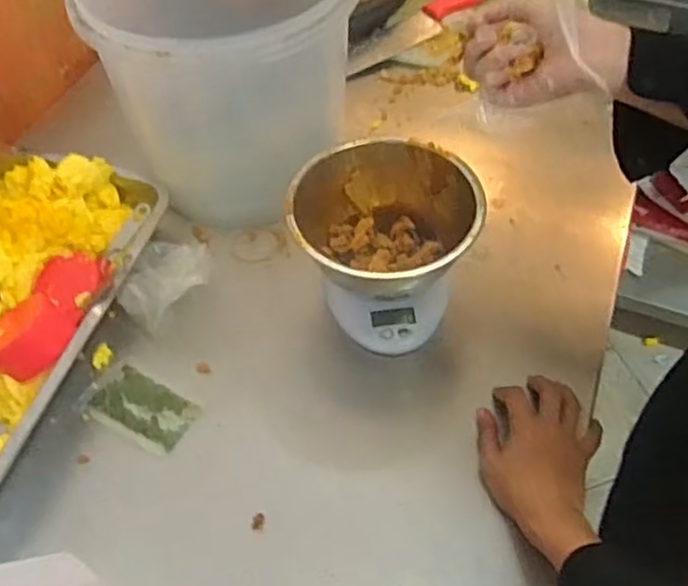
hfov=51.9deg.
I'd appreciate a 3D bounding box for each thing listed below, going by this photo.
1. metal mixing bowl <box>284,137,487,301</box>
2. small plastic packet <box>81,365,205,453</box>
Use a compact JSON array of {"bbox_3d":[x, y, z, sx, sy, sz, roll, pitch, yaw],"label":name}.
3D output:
[{"bbox_3d":[0.037,-0.066,0.660,0.171,0.079,0.138,5,53,4],"label":"metal mixing bowl"},{"bbox_3d":[-0.182,0.102,0.628,0.100,0.006,0.055,27,57,19],"label":"small plastic packet"}]

